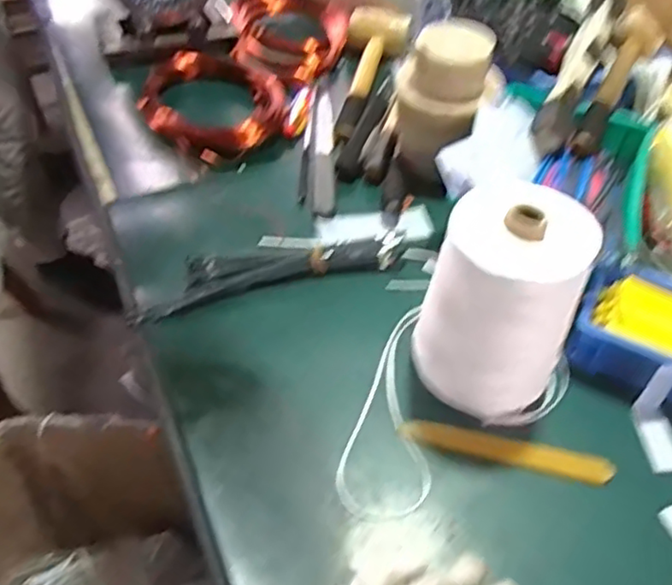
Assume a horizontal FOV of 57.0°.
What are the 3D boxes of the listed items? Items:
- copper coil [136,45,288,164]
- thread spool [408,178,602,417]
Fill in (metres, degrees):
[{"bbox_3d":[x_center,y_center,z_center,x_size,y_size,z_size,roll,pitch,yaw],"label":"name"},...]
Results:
[{"bbox_3d":[-0.169,-0.270,0.833,0.184,0.043,0.241,-27,53,-24],"label":"copper coil"},{"bbox_3d":[0.127,0.010,0.490,0.116,0.165,0.098,14,48,10],"label":"thread spool"}]

